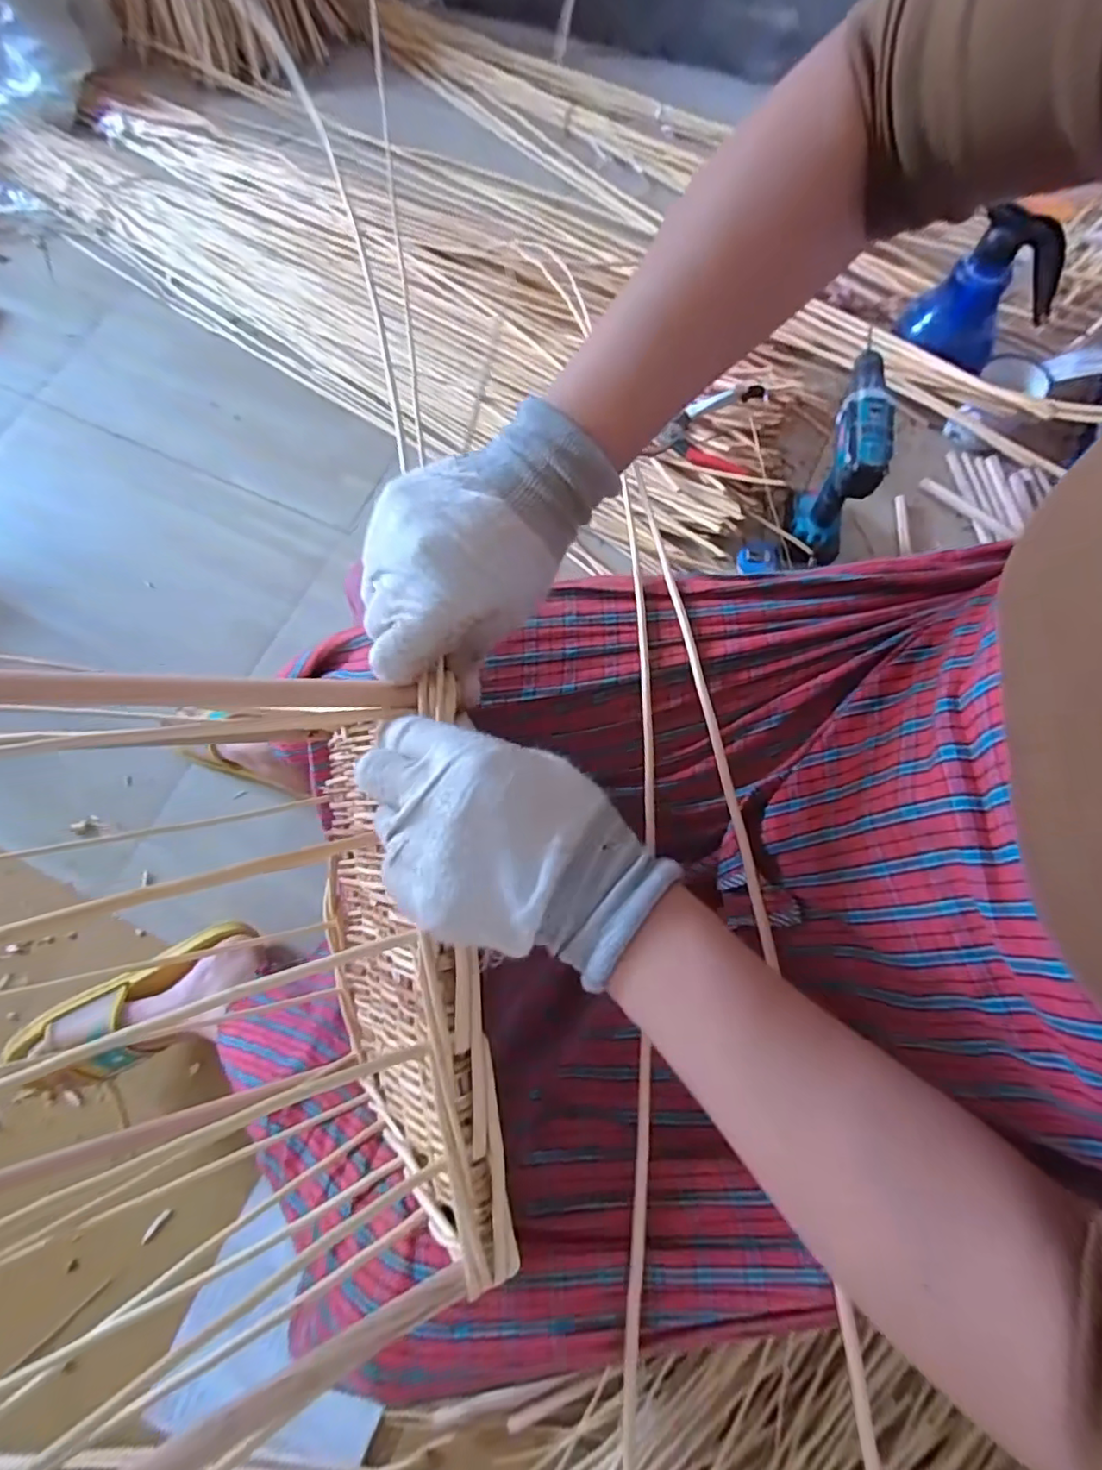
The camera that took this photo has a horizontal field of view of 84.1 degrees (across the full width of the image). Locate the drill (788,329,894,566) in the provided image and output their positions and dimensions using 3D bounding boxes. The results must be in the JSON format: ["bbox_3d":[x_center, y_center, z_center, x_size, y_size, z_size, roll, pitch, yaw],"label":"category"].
[{"bbox_3d":[0.385,-0.351,0.816,0.078,0.205,0.163,15,75,6],"label":"drill"}]

